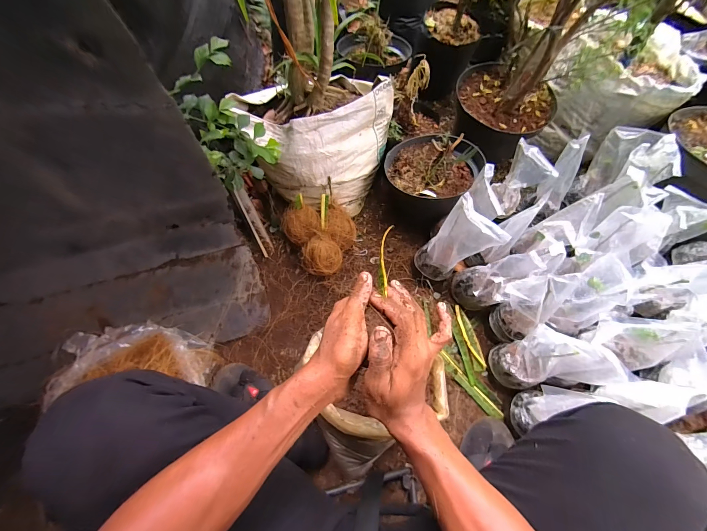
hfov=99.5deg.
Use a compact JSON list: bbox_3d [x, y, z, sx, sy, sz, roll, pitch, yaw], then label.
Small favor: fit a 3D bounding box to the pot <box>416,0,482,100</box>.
[{"bbox_3d":[0.313,-0.726,1.024,0.183,0.177,0.227,9,69,6],"label":"pot"}]

